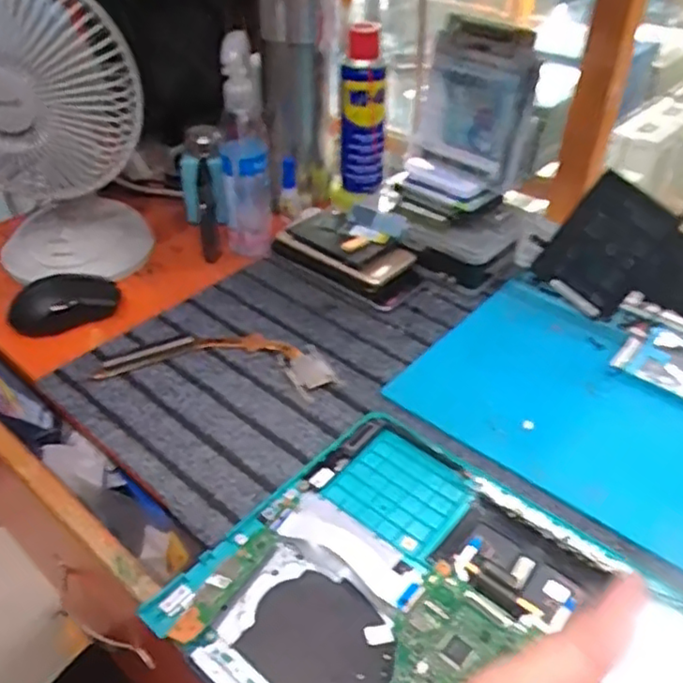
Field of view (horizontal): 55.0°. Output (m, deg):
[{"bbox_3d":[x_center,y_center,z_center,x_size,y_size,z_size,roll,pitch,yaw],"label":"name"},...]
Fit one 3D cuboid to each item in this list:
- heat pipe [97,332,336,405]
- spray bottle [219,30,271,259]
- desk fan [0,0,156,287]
[{"bbox_3d":[-0.107,0.015,0.584,0.206,0.011,0.076,6,39,5],"label":"heat pipe"},{"bbox_3d":[-0.102,-0.193,0.678,0.053,0.214,0.064,-4,40,-8],"label":"spray bottle"},{"bbox_3d":[-0.299,-0.199,0.651,0.178,0.290,0.193,-18,43,-23],"label":"desk fan"}]

